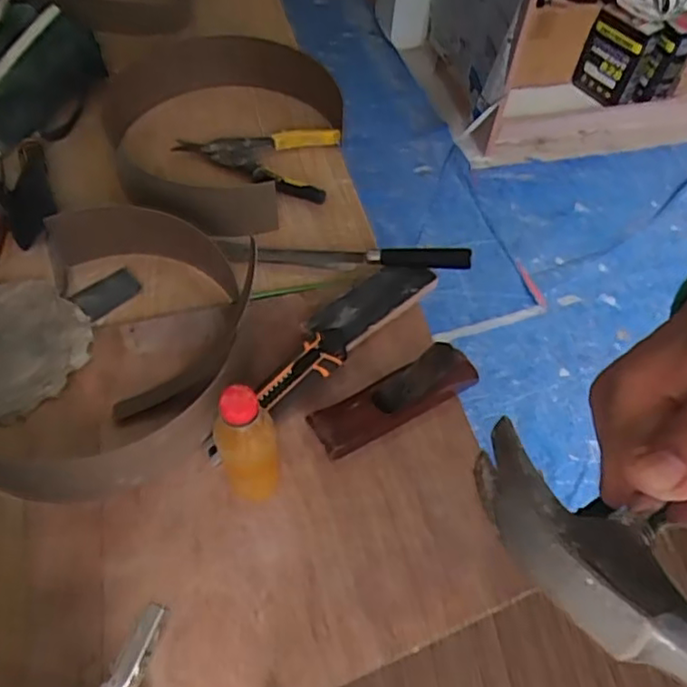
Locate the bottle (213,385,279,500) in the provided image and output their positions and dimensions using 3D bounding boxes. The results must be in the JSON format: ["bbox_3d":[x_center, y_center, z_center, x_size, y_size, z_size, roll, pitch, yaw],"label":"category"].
[{"bbox_3d":[-0.084,0.101,0.572,0.050,0.186,0.041,-4,56,-6],"label":"bottle"}]

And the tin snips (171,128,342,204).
[{"bbox_3d":[-0.125,-0.258,0.902,0.231,0.024,0.133,4,56,-1],"label":"tin snips"}]

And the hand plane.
[{"bbox_3d":[0.055,0.052,0.679,0.189,0.057,0.057,-26,62,-20],"label":"hand plane"}]

